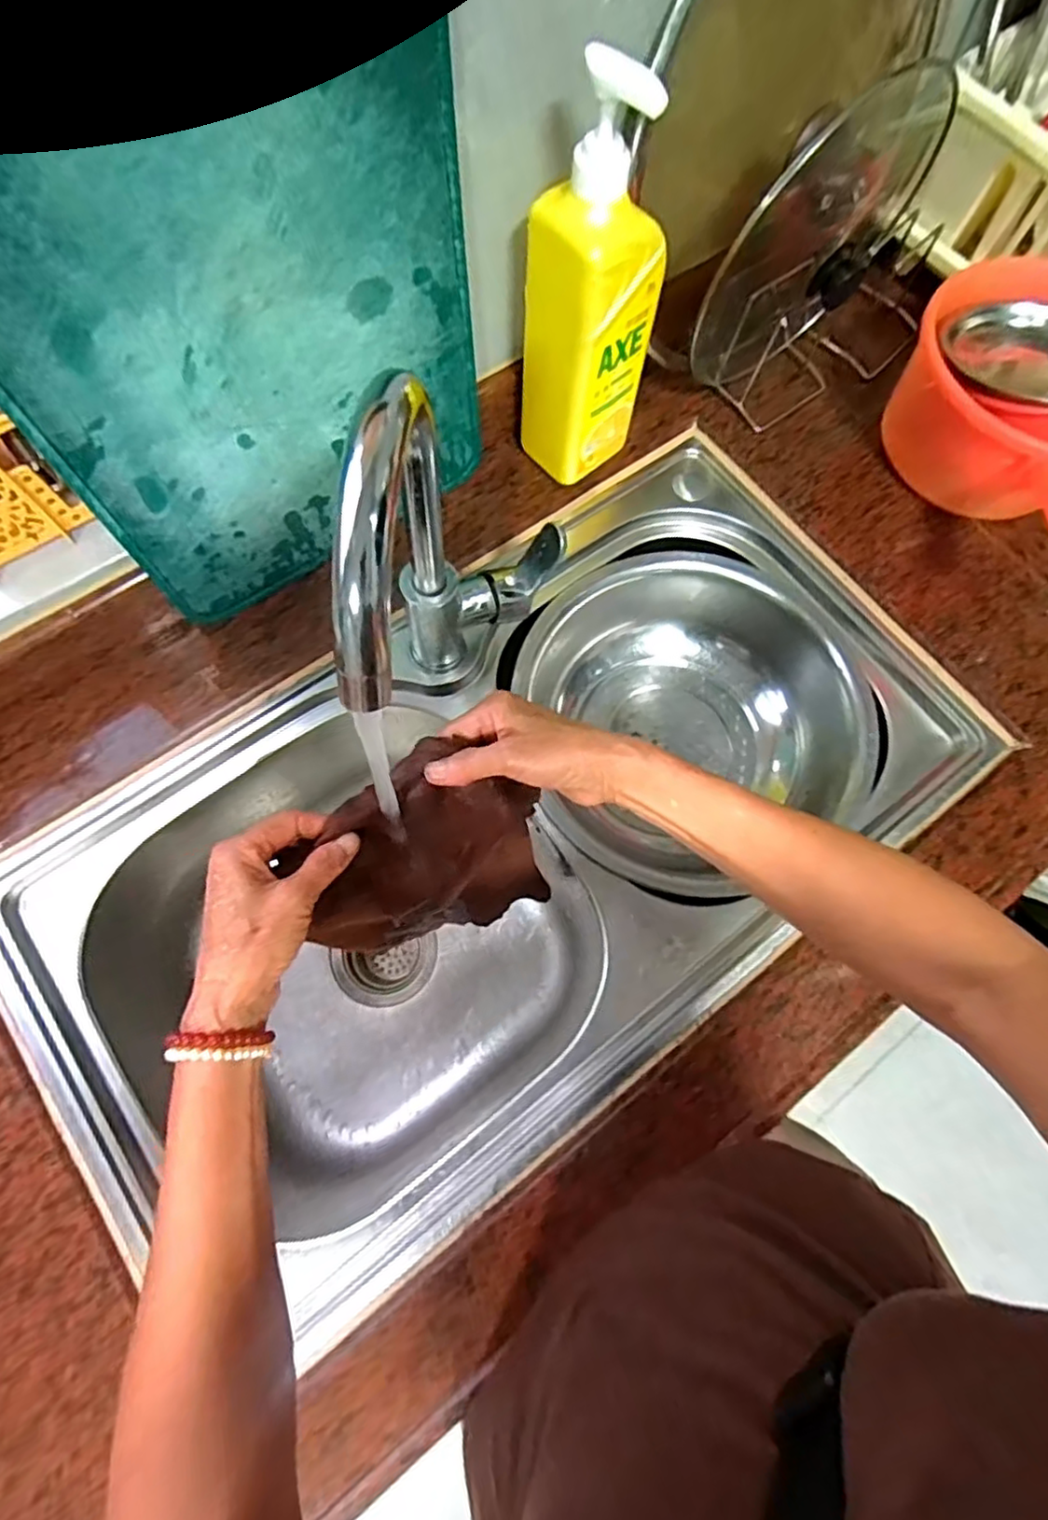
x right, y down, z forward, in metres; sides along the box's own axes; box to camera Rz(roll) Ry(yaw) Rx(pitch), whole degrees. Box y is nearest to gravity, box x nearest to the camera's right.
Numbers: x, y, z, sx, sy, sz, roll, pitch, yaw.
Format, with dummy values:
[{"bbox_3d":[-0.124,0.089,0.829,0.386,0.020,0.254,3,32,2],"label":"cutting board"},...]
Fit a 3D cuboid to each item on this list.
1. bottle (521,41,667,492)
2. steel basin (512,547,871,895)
[{"bbox_3d":[0.053,-0.339,0.496,0.083,0.291,0.074,-40,77,-14],"label":"bottle"},{"bbox_3d":[0.153,-0.044,0.630,0.309,0.112,0.291,1,72,-2],"label":"steel basin"}]

